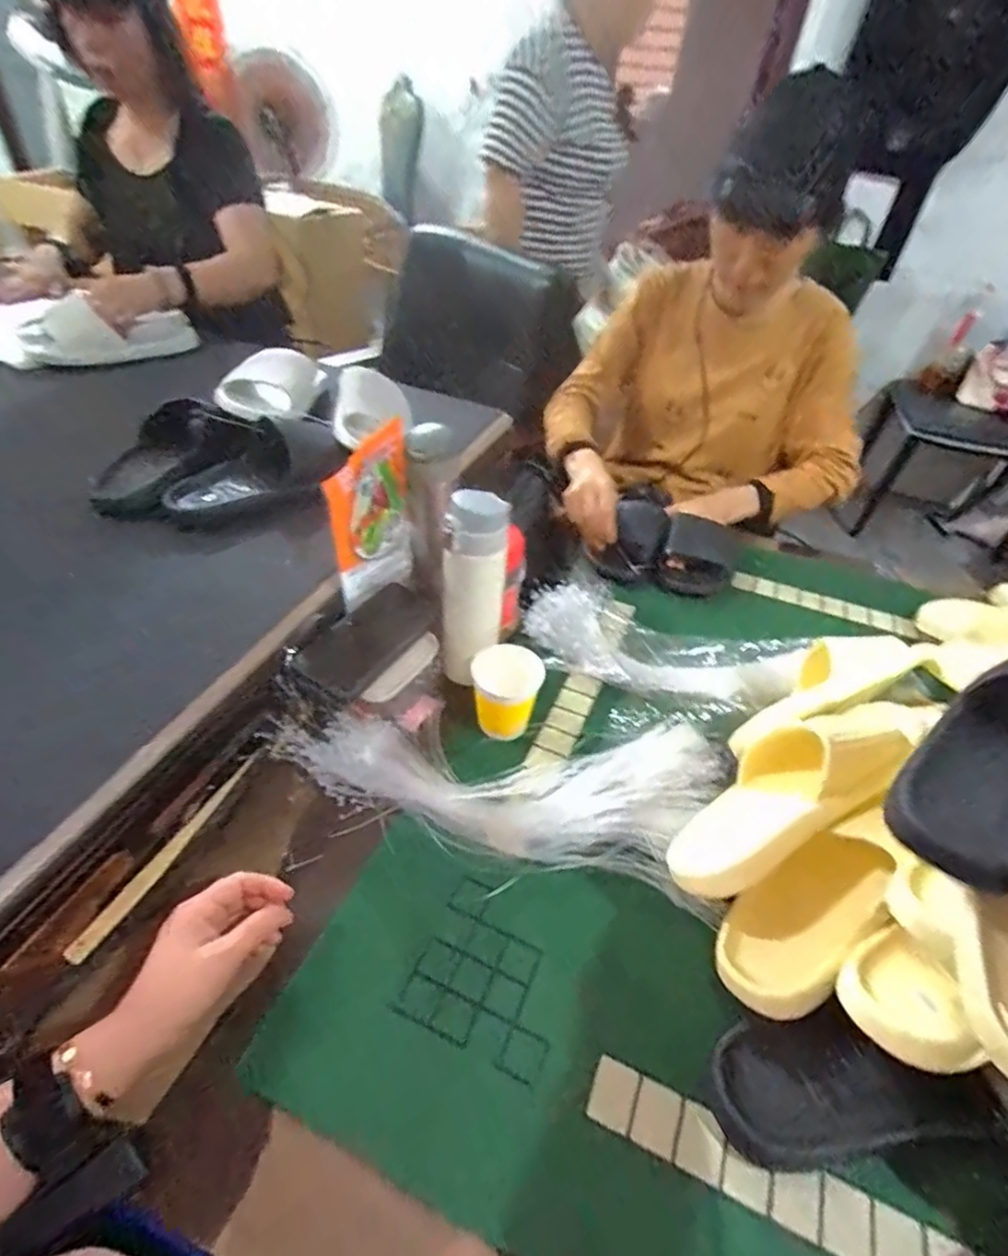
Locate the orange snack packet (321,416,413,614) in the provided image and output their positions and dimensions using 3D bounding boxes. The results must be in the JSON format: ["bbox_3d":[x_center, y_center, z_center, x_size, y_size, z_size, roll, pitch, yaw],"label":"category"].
[{"bbox_3d":[-0.143,-0.126,0.684,0.022,0.178,0.160,9,29,19],"label":"orange snack packet"}]

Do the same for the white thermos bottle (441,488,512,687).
[{"bbox_3d":[-0.035,-0.034,0.648,0.065,0.208,0.075,13,45,11],"label":"white thermos bottle"}]

